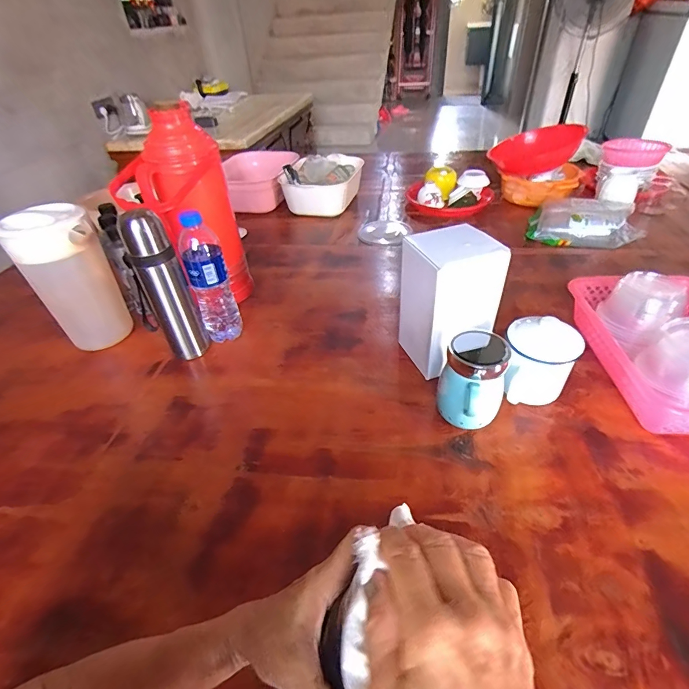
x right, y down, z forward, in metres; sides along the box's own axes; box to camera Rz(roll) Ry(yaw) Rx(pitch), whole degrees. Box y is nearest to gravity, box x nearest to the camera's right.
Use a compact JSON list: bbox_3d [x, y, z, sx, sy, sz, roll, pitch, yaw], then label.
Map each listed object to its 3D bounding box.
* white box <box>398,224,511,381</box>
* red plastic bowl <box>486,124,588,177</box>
[{"bbox_3d":[0.154,-0.062,0.598,0.114,0.205,0.103,-13,40,-11],"label":"white box"},{"bbox_3d":[0.563,-0.578,1.148,0.232,0.100,0.232,12,57,29],"label":"red plastic bowl"}]

